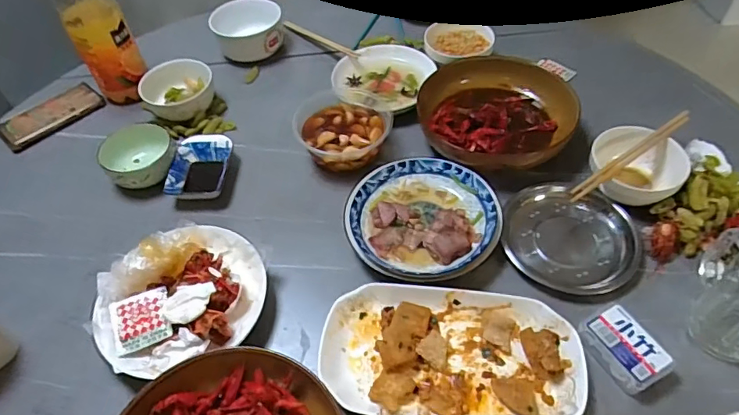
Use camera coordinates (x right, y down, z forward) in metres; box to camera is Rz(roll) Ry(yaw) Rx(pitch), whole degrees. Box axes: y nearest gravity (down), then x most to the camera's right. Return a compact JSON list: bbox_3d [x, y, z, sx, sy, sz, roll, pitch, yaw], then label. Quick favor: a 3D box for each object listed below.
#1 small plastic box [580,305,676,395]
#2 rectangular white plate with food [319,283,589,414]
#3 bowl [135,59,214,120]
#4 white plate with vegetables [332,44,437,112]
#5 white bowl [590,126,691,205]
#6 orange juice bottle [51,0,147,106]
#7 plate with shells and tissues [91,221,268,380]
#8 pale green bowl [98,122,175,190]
[{"bbox_3d":[0.271,0.149,0.530,0.053,0.027,0.083,-24,54,-16],"label":"small plastic box"},{"bbox_3d":[0.086,0.164,0.545,0.274,0.046,0.151,5,52,7],"label":"rectangular white plate with food"},{"bbox_3d":[-0.317,-0.187,0.832,0.114,0.073,0.104,-1,51,2],"label":"bowl"},{"bbox_3d":[0.015,-0.214,0.849,0.153,0.052,0.143,-1,51,2],"label":"white plate with vegetables"},{"bbox_3d":[0.354,-0.049,0.672,0.113,0.075,0.105,-1,51,2],"label":"white bowl"},{"bbox_3d":[-0.429,-0.290,0.779,0.082,0.278,0.069,-25,54,-16],"label":"orange juice bottle"},{"bbox_3d":[-0.225,0.101,0.594,0.198,0.070,0.185,-20,53,-13],"label":"plate with shells and tissues"},{"bbox_3d":[-0.339,-0.070,0.746,0.103,0.053,0.106,-28,55,-18],"label":"pale green bowl"}]

